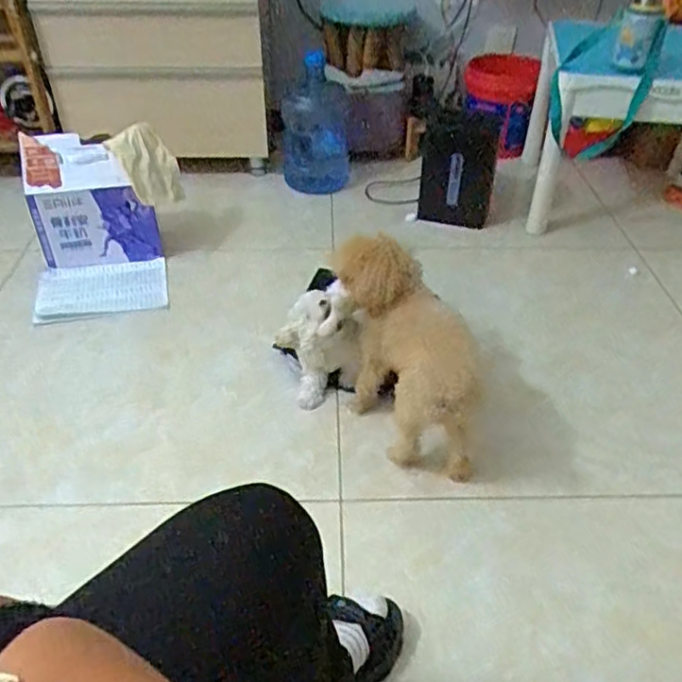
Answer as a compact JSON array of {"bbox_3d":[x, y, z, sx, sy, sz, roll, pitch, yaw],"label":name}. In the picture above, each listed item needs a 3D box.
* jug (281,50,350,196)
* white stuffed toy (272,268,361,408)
[{"bbox_3d":[-0.072,-0.618,1.860,0.198,0.355,0.216,-1,40,-1],"label":"jug"},{"bbox_3d":[-0.045,-0.003,1.209,0.145,0.255,0.122,-1,39,-3],"label":"white stuffed toy"}]

